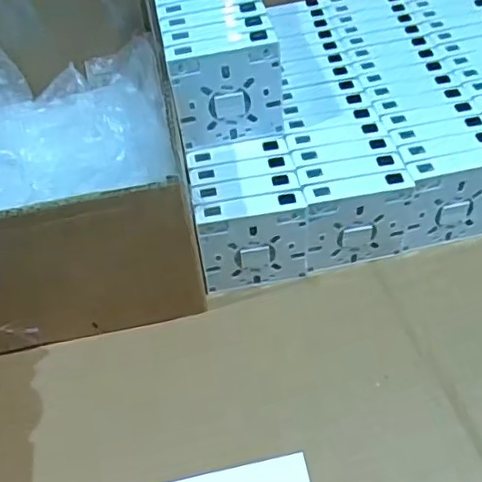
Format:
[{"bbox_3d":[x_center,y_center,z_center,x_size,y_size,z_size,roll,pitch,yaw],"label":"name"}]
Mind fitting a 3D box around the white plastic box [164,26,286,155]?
[{"bbox_3d":[-0.010,-0.120,0.482,0.086,0.089,0.021,-12,50,-6],"label":"white plastic box"}]

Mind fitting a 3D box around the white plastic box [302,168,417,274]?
[{"bbox_3d":[0.096,-0.016,0.496,0.087,0.084,0.023,-13,46,-2],"label":"white plastic box"}]

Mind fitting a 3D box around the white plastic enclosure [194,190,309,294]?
[{"bbox_3d":[0.010,0.002,0.489,0.085,0.083,0.024,-12,46,-1],"label":"white plastic enclosure"}]

